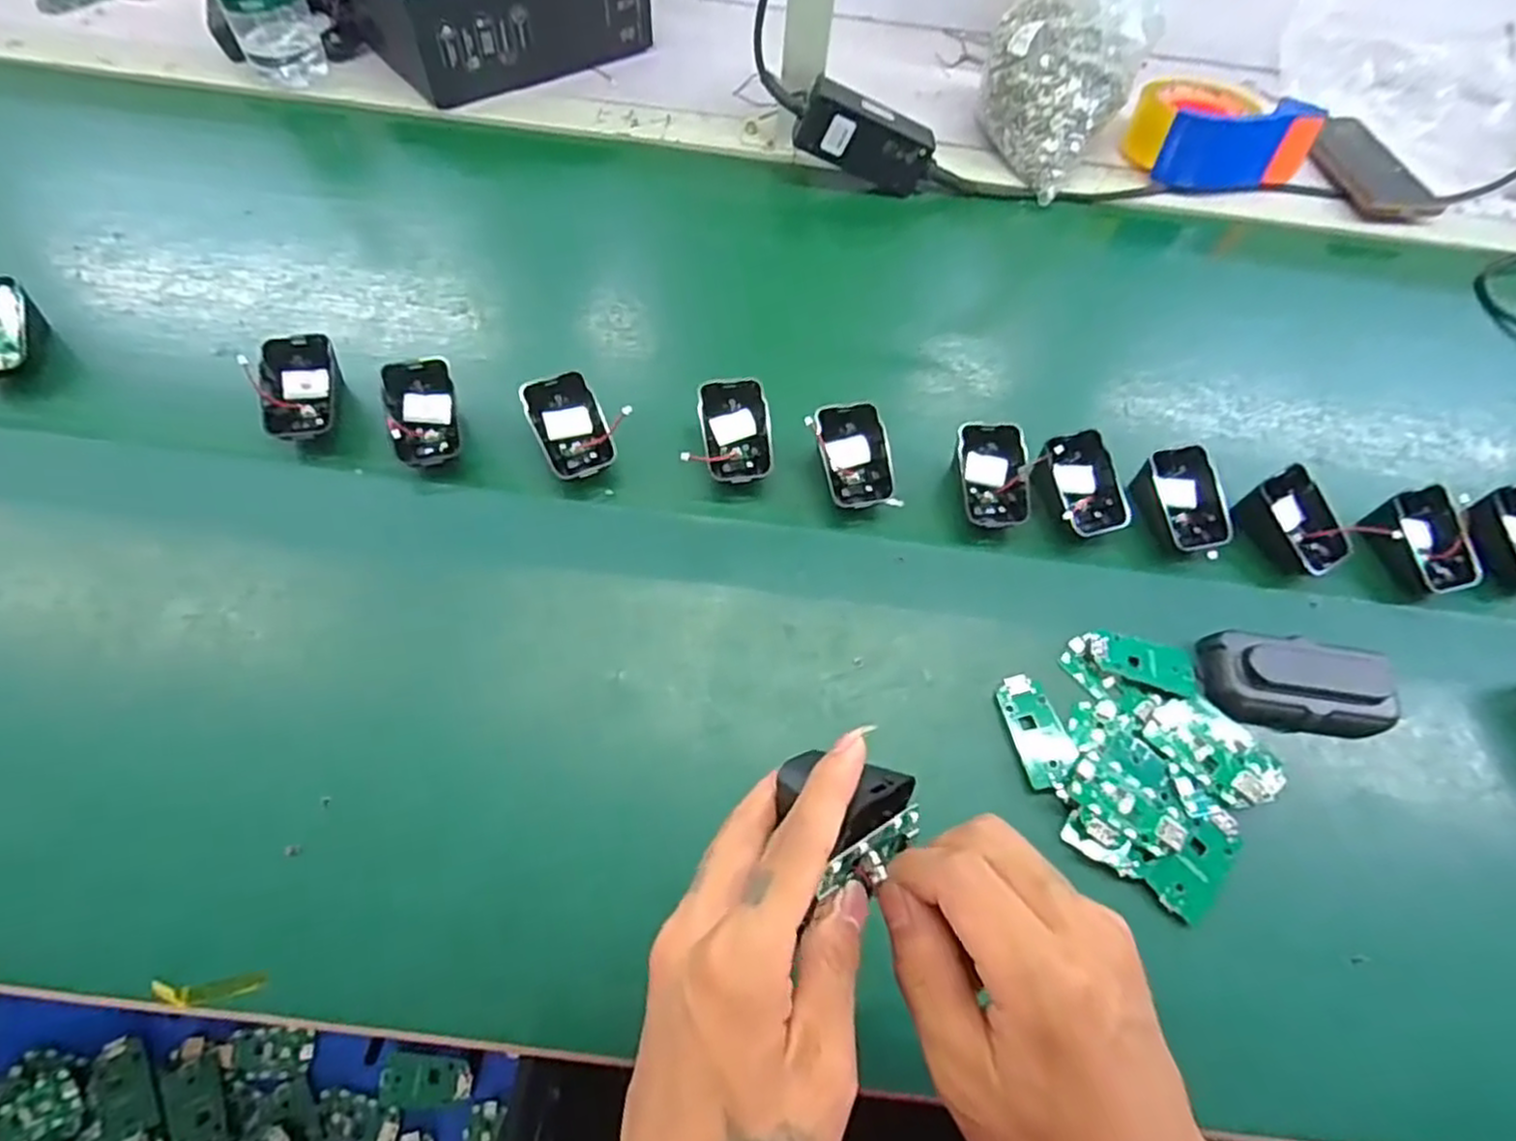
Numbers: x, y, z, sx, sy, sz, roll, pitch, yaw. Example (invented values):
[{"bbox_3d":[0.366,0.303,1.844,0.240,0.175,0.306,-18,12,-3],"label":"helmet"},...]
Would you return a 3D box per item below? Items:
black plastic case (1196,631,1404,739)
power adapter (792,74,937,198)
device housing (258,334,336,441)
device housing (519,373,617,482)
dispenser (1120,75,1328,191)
[{"bbox_3d":[0.319,0.068,0.439,0.105,0.035,0.055,4,61,-1],"label":"black plastic case"},{"bbox_3d":[0.093,-0.368,0.635,0.119,0.054,0.028,15,59,-21],"label":"power adapter"},{"bbox_3d":[-0.299,-0.117,0.487,0.045,0.044,0.060,-11,62,-9],"label":"device housing"},{"bbox_3d":[-0.123,-0.094,0.483,0.045,0.018,0.067,-22,96,-20],"label":"device housing"},{"bbox_3d":[0.424,-0.413,0.694,0.145,0.058,0.104,7,61,1],"label":"dispenser"}]

